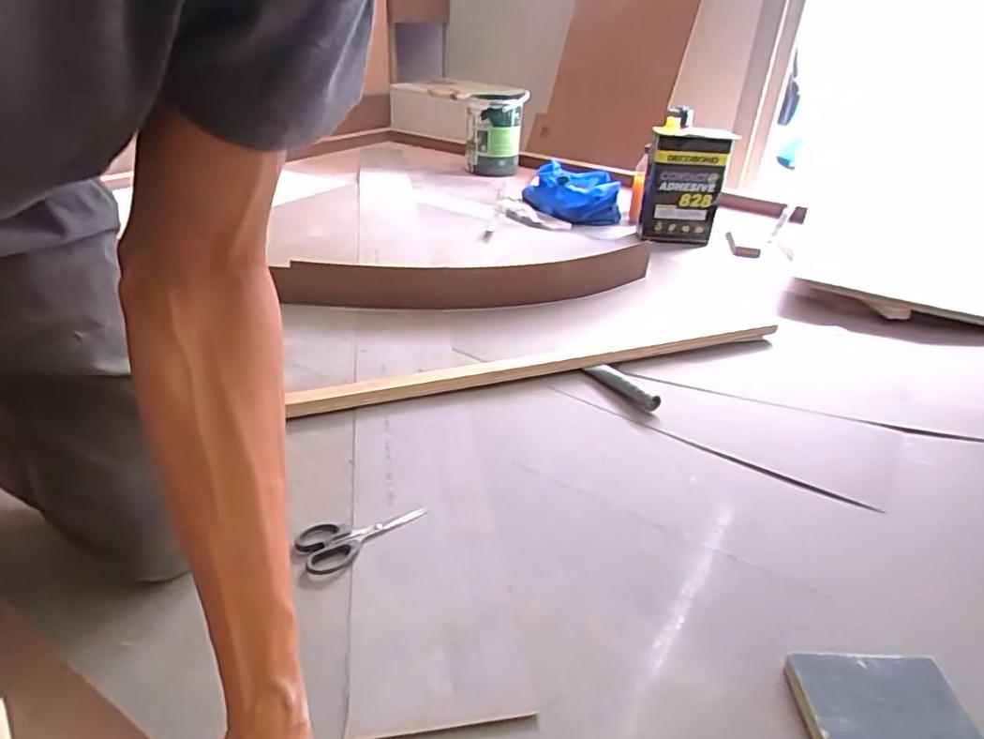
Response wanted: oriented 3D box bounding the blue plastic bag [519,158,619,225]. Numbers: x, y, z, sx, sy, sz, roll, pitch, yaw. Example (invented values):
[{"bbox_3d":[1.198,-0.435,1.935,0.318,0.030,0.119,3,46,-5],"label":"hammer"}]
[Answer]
[{"bbox_3d":[0.215,-0.470,1.637,0.271,0.119,0.223,9,31,10],"label":"blue plastic bag"}]

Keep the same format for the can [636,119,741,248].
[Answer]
[{"bbox_3d":[0.452,-0.435,1.460,0.194,0.260,0.121,11,31,13],"label":"can"}]

